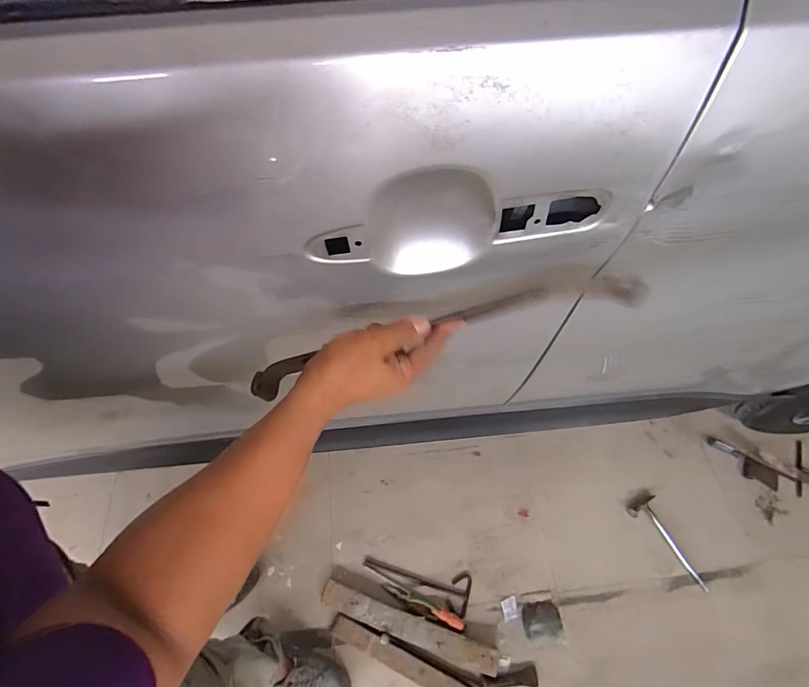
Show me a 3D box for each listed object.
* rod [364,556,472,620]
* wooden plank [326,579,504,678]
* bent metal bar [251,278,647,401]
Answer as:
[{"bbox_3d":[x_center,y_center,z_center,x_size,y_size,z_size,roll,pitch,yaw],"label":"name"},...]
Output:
[{"bbox_3d":[0.036,0.631,1.119,0.291,0.013,0.096,18,59,9],"label":"rod"},{"bbox_3d":[0.011,0.715,1.042,0.459,0.037,0.078,18,60,8],"label":"wooden plank"},{"bbox_3d":[0.036,-0.008,0.404,0.381,0.043,0.048,-16,59,2],"label":"bent metal bar"}]

